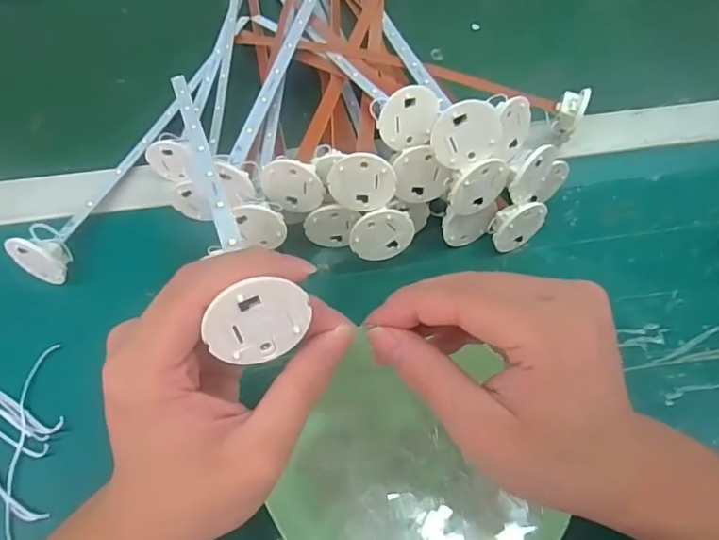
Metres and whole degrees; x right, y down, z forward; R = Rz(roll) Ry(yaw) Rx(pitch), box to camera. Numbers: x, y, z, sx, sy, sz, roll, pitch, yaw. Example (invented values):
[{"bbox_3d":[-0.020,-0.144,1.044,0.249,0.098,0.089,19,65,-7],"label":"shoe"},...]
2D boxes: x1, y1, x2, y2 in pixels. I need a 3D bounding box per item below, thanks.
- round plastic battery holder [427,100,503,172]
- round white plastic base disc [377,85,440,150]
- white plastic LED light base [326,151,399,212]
[{"bbox_3d":[0.060,-0.074,0.293,0.041,0.037,0.004,-10,38,-1],"label":"round plastic battery holder"},{"bbox_3d":[0.028,-0.089,0.316,0.033,0.036,0.004,6,30,-16],"label":"round white plastic base disc"},{"bbox_3d":[0.002,-0.050,0.307,0.038,0.037,0.004,1,44,3],"label":"white plastic LED light base"}]

